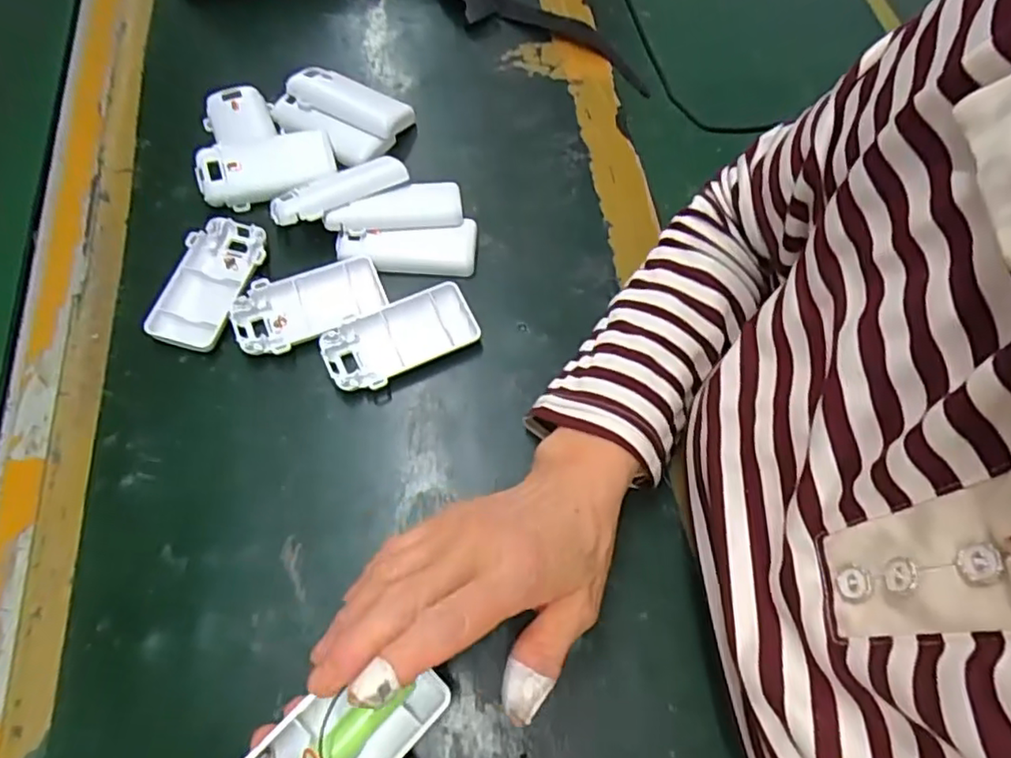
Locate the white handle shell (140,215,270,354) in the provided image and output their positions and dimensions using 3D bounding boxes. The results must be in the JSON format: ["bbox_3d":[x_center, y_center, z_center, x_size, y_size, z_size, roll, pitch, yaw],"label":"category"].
[{"bbox_3d":[-0.190,-0.063,0.409,0.049,0.015,0.094,15,65,5],"label":"white handle shell"}]

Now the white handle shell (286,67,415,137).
[{"bbox_3d":[-0.118,-0.208,0.475,0.093,0.019,0.038,23,66,9],"label":"white handle shell"}]

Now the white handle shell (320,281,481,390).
[{"bbox_3d":[-0.066,-0.026,0.395,0.094,0.016,0.048,-24,68,-13],"label":"white handle shell"}]

